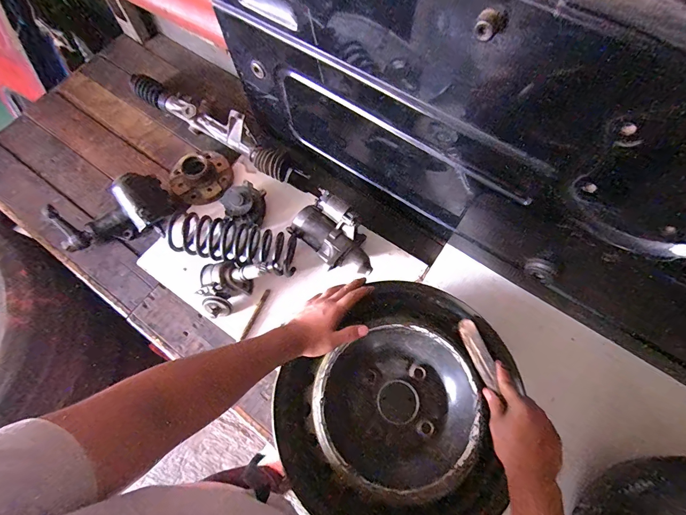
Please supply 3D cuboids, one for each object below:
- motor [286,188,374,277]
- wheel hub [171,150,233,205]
[{"bbox_3d":[-0.015,-0.035,0.761,0.193,0.091,0.121,40,71,13],"label":"motor"},{"bbox_3d":[-0.330,-0.186,0.838,0.143,0.059,0.112,-27,71,-13],"label":"wheel hub"}]

